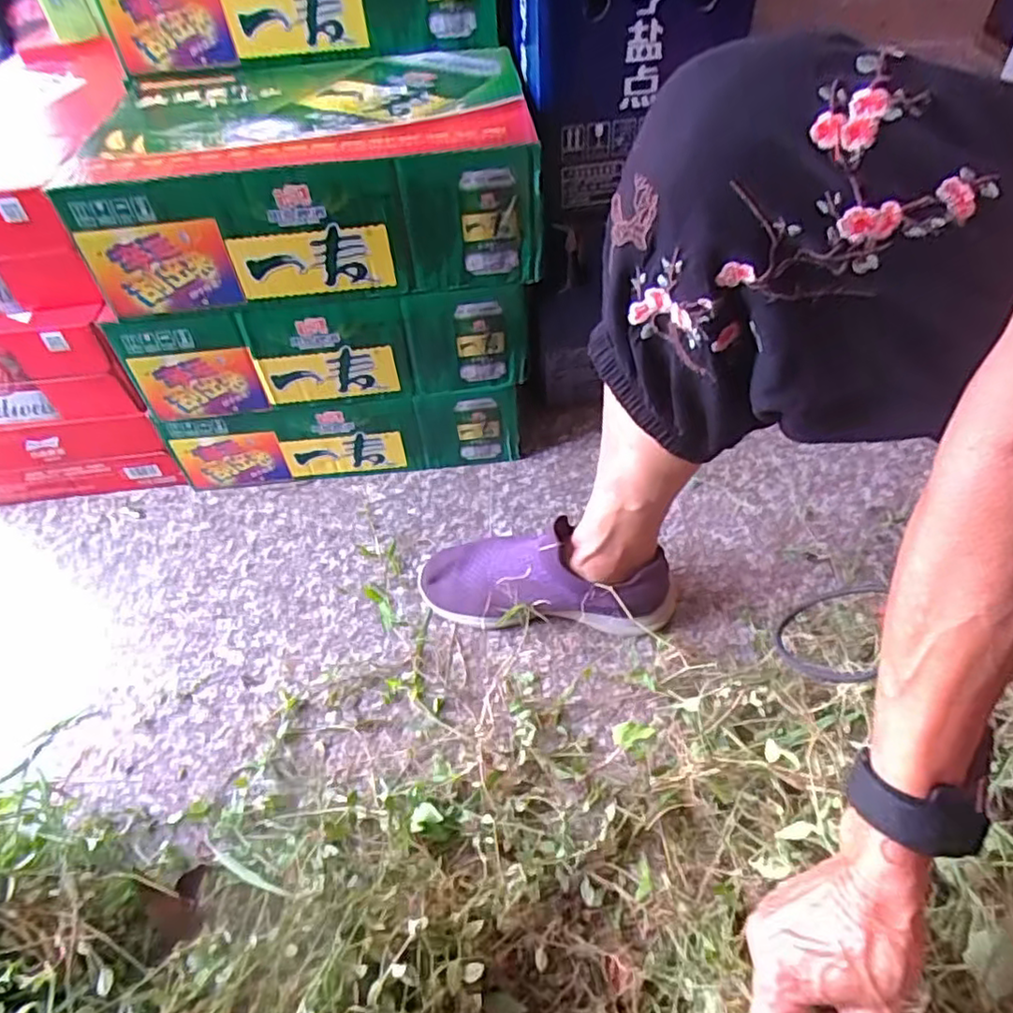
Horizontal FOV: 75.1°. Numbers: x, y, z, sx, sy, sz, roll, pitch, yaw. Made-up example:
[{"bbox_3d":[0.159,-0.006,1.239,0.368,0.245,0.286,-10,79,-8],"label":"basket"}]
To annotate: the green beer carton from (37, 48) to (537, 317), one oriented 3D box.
[{"bbox_3d":[-0.175,-0.336,0.668,0.402,0.118,0.289,-2,49,4],"label":"green beer carton"}]

